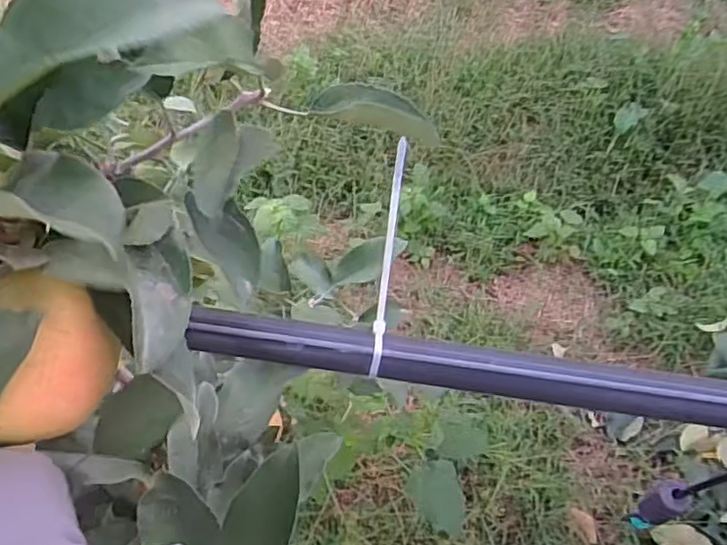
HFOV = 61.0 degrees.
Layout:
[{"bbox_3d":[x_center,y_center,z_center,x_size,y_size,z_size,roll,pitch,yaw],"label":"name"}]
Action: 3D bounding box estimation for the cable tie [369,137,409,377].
[{"bbox_3d":[0.012,-0.005,0.307,0.005,0.123,0.019,7,25,2],"label":"cable tie"}]

